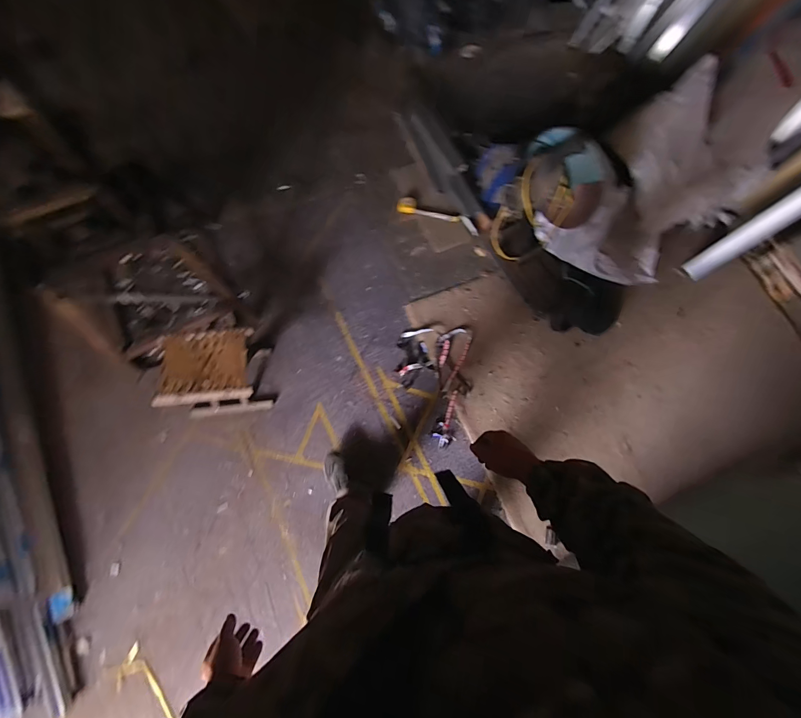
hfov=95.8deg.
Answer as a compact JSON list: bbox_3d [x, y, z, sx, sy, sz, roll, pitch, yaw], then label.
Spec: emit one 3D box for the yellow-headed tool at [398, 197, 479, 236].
[{"bbox_3d":[0.180,-0.685,1.702,0.395,0.062,0.077,20,57,9],"label":"yellow-headed tool"}]

